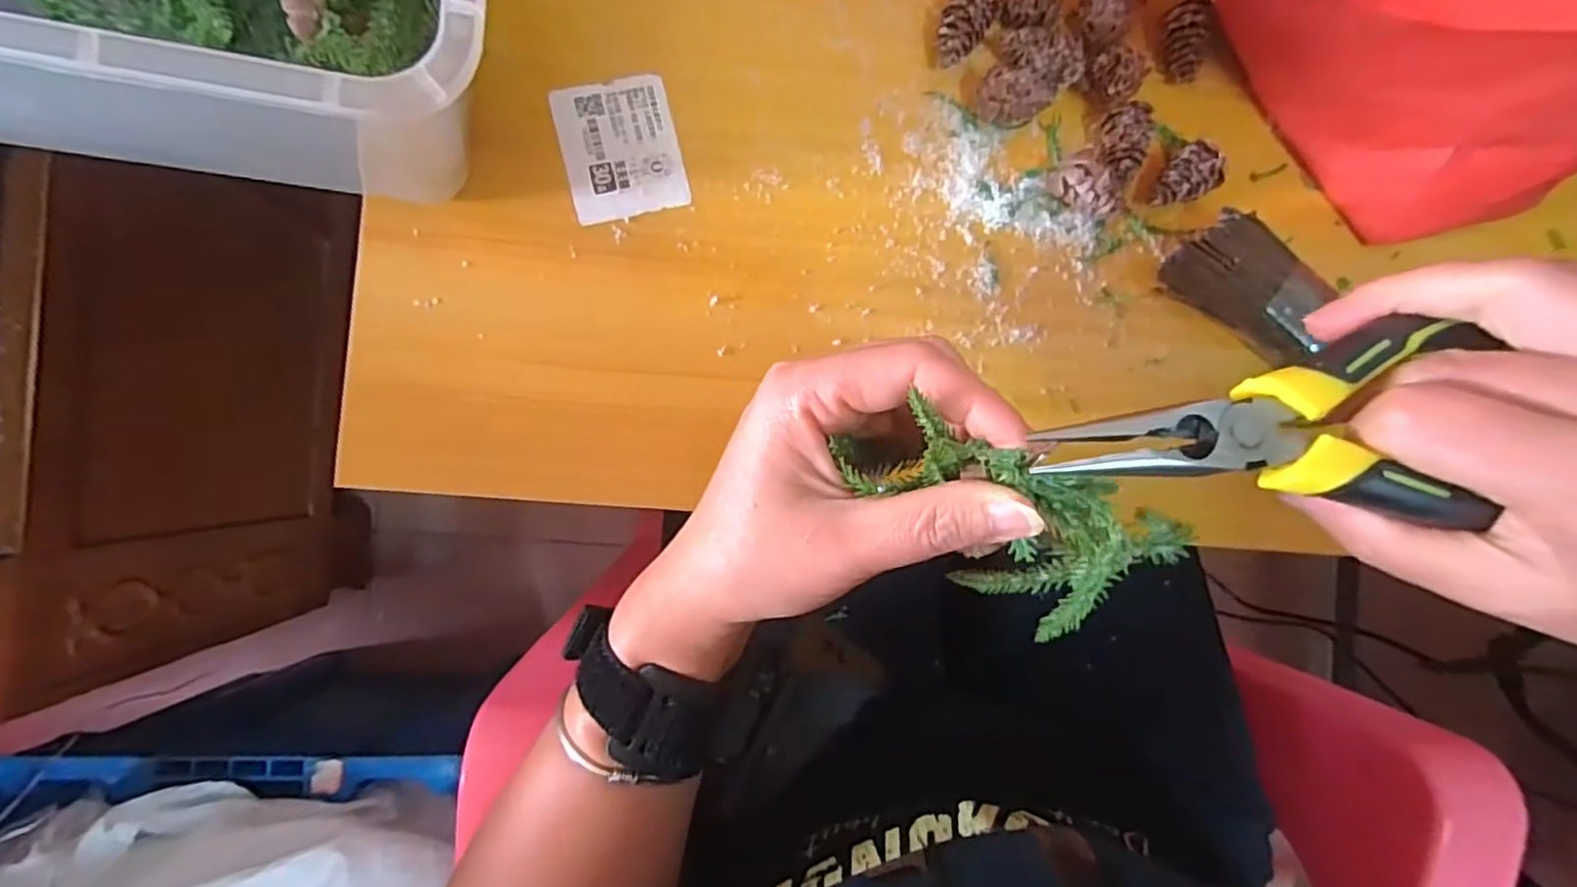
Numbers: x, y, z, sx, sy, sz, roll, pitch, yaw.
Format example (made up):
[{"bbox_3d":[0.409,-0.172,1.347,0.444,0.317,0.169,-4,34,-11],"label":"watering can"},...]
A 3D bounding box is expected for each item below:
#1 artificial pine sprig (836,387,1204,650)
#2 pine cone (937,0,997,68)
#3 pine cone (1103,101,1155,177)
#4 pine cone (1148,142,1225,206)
[{"bbox_3d":[0.061,0.018,0.188,0.089,0.030,0.044,37,85,-5],"label":"artificial pine sprig"},{"bbox_3d":[0.075,-0.183,0.306,0.021,0.020,0.033,34,85,-5],"label":"pine cone"},{"bbox_3d":[0.151,-0.135,0.313,0.019,0.019,0.032,2,89,-7],"label":"pine cone"},{"bbox_3d":[0.179,-0.120,0.316,0.032,0.018,0.022,-29,92,-6],"label":"pine cone"}]

